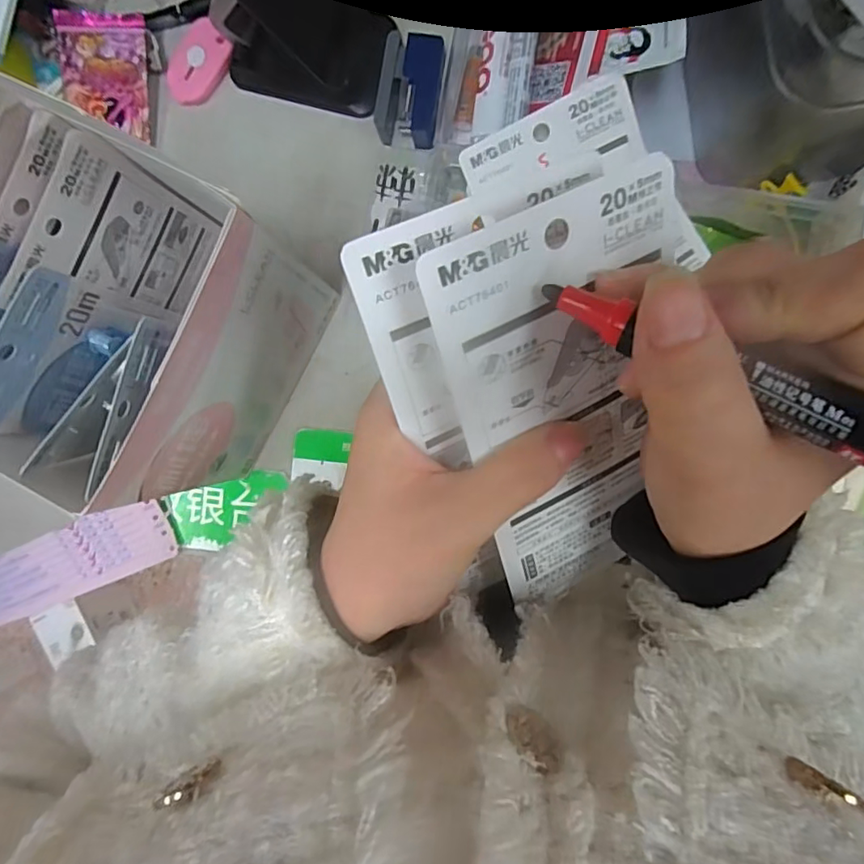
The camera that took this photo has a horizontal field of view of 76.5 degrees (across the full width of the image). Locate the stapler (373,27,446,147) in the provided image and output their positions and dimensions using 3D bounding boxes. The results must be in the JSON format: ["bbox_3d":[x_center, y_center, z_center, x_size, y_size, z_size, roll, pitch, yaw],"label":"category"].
[{"bbox_3d":[-0.013,-0.227,0.364,0.039,0.022,0.066,9,92,6],"label":"stapler"}]

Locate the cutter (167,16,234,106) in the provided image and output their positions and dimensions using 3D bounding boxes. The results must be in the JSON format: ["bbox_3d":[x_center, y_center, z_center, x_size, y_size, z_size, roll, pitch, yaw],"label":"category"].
[{"bbox_3d":[-0.167,-0.262,0.389,0.054,0.010,0.039,-44,86,5],"label":"cutter"}]

